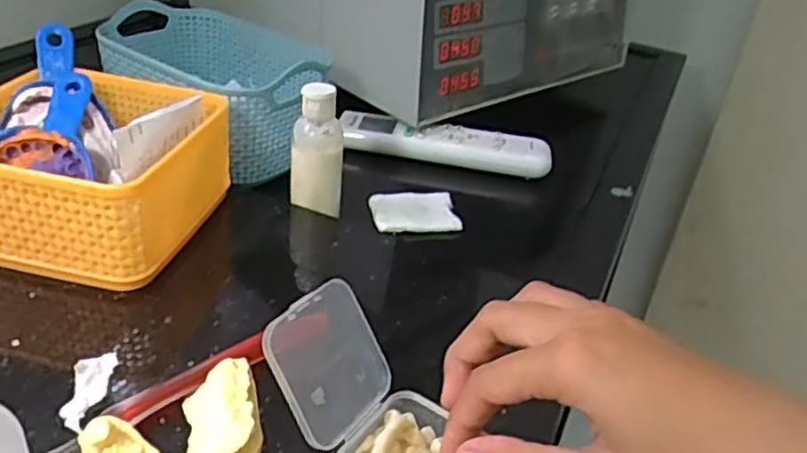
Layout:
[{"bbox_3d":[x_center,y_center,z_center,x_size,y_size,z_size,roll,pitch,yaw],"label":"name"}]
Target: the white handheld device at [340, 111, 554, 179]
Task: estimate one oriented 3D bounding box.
[{"bbox_3d":[0.034,-0.069,0.586,0.173,0.019,0.051,9,32,3],"label":"white handheld device"}]

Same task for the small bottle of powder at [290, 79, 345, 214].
[{"bbox_3d":[-0.055,-0.051,0.452,0.032,0.079,0.023,4,32,-6],"label":"small bottle of powder"}]

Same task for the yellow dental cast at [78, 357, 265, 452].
[{"bbox_3d":[-0.083,0.086,0.275,0.064,0.027,0.048,-23,43,-39],"label":"yellow dental cast"}]

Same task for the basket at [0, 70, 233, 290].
[{"bbox_3d":[-0.184,-0.035,0.412,0.132,0.068,0.134,12,32,8],"label":"basket"}]

